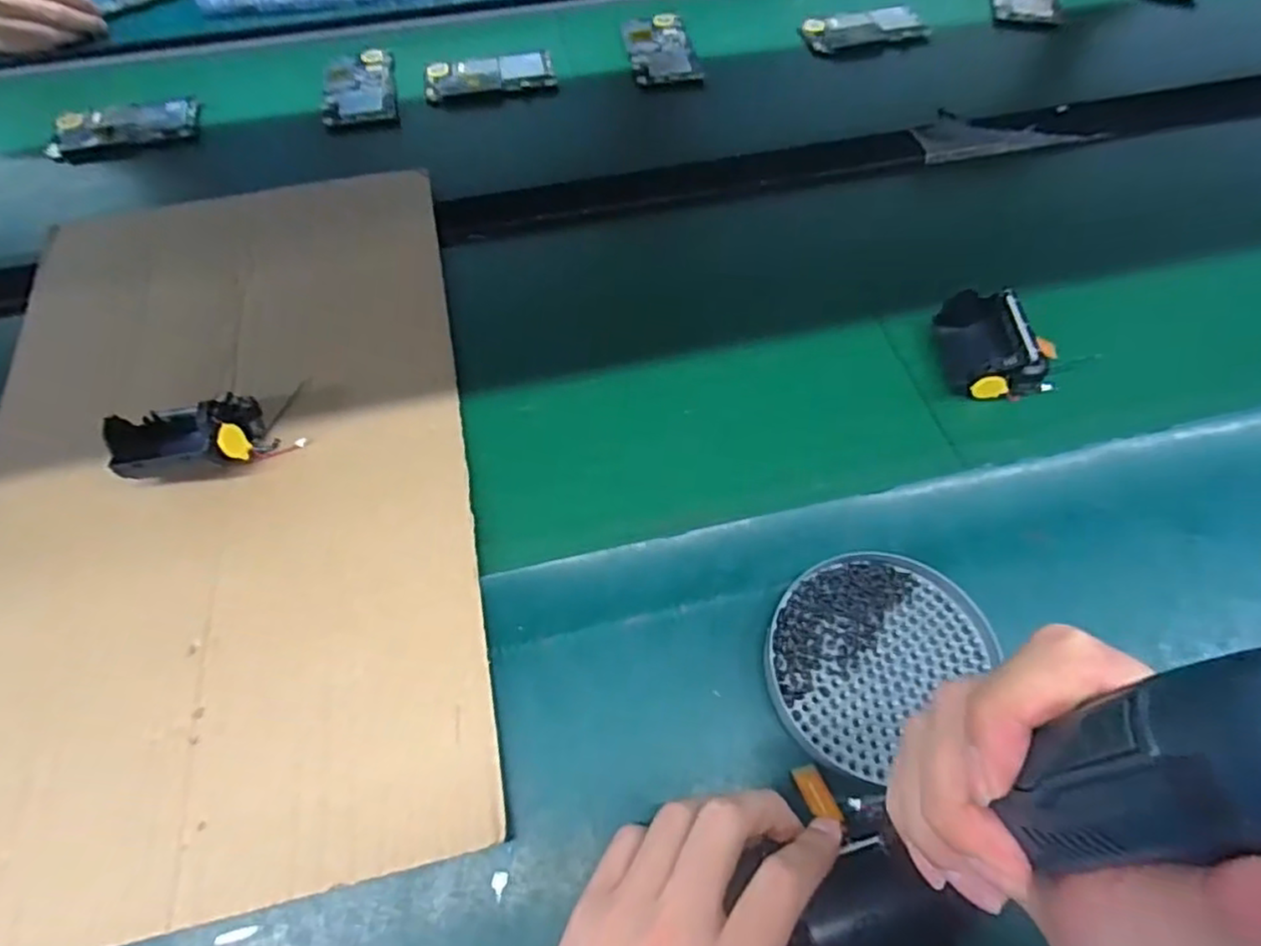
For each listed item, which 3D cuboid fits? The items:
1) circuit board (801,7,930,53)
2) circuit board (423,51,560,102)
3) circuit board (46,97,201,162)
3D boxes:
[{"bbox_3d":[0.243,-0.468,0.698,0.121,0.012,0.057,-3,65,1],"label":"circuit board"},{"bbox_3d":[-0.137,-0.389,0.652,0.123,0.008,0.050,-11,66,-7],"label":"circuit board"},{"bbox_3d":[-0.462,-0.317,0.614,0.123,0.013,0.049,-20,70,-15],"label":"circuit board"}]

